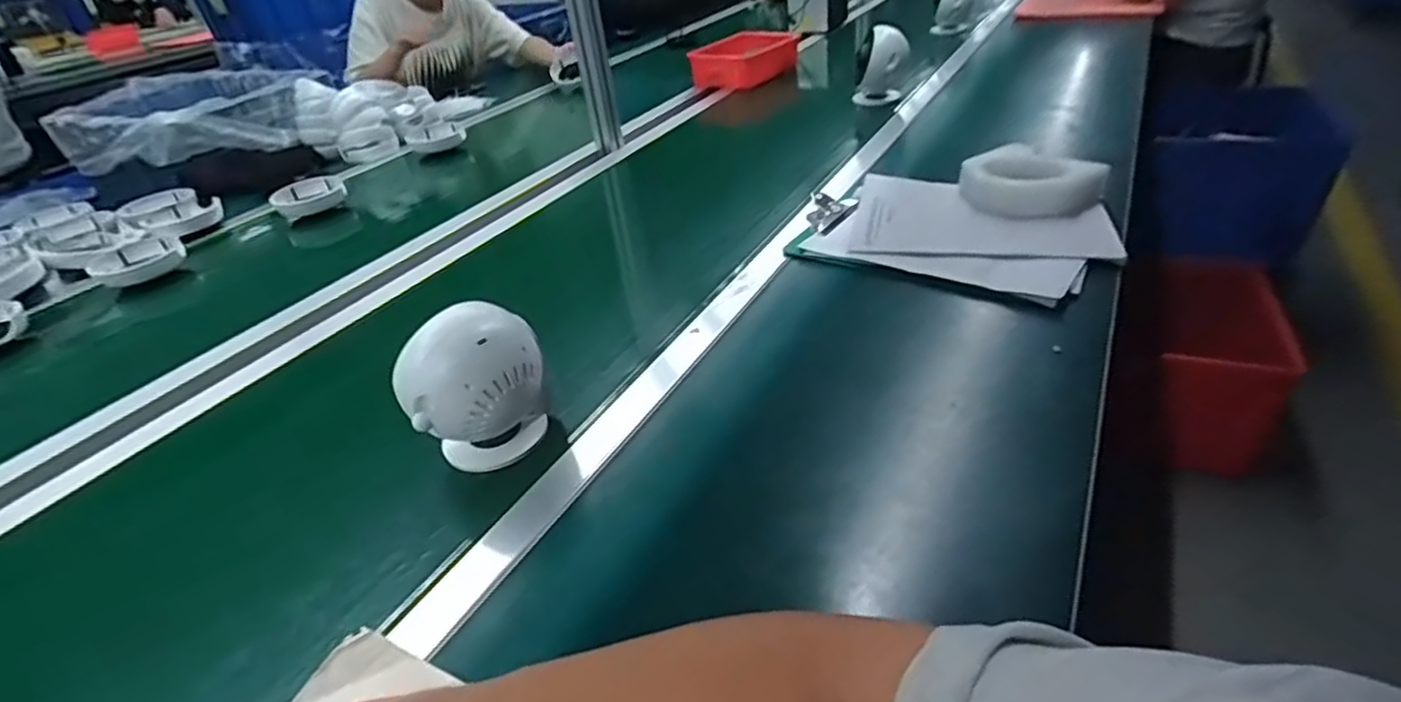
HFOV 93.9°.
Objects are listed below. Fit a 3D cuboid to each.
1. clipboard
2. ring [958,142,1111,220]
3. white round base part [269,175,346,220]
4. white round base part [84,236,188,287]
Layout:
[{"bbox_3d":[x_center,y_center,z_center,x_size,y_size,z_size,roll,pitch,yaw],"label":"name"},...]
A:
[{"bbox_3d":[0.301,-0.146,0.814,0.350,0.024,0.257,25,46,38],"label":"clipboard"},{"bbox_3d":[0.428,-0.221,0.869,0.114,0.053,0.161,-30,41,-29],"label":"ring"},{"bbox_3d":[-0.704,-0.277,1.176,0.120,0.033,0.111,-26,39,-25],"label":"white round base part"},{"bbox_3d":[-0.871,-0.138,1.016,0.092,0.036,0.117,21,44,34],"label":"white round base part"}]

